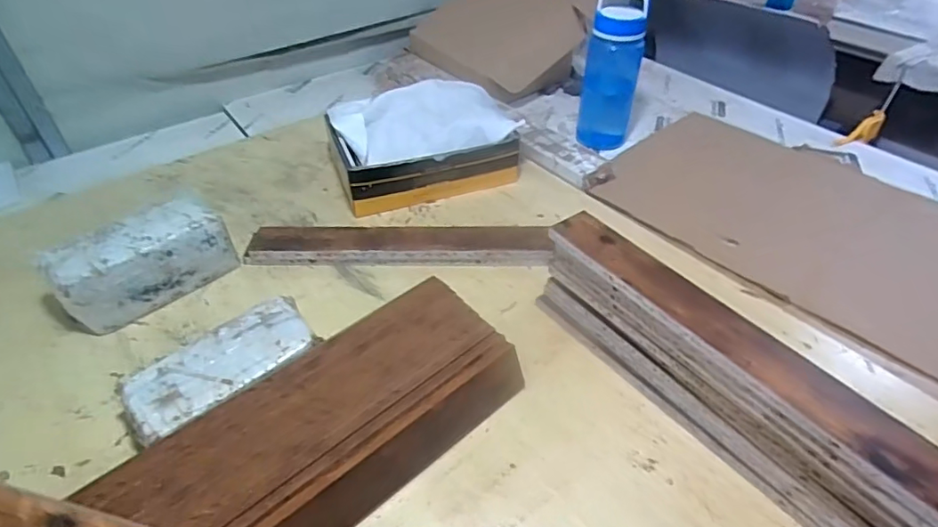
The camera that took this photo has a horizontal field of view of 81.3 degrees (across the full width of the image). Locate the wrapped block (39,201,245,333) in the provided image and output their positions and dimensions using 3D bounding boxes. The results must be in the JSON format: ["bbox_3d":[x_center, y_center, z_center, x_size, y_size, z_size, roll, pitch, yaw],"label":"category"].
[{"bbox_3d":[-0.449,-0.002,0.759,0.216,0.097,0.088,-34,51,-31],"label":"wrapped block"}]

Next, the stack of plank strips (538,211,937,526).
[{"bbox_3d":[0.259,0.119,0.591,0.063,0.160,0.454,-26,47,-25],"label":"stack of plank strips"}]

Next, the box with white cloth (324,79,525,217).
[{"bbox_3d":[-0.088,-0.220,0.977,0.306,0.108,0.216,-17,44,-17],"label":"box with white cloth"}]

